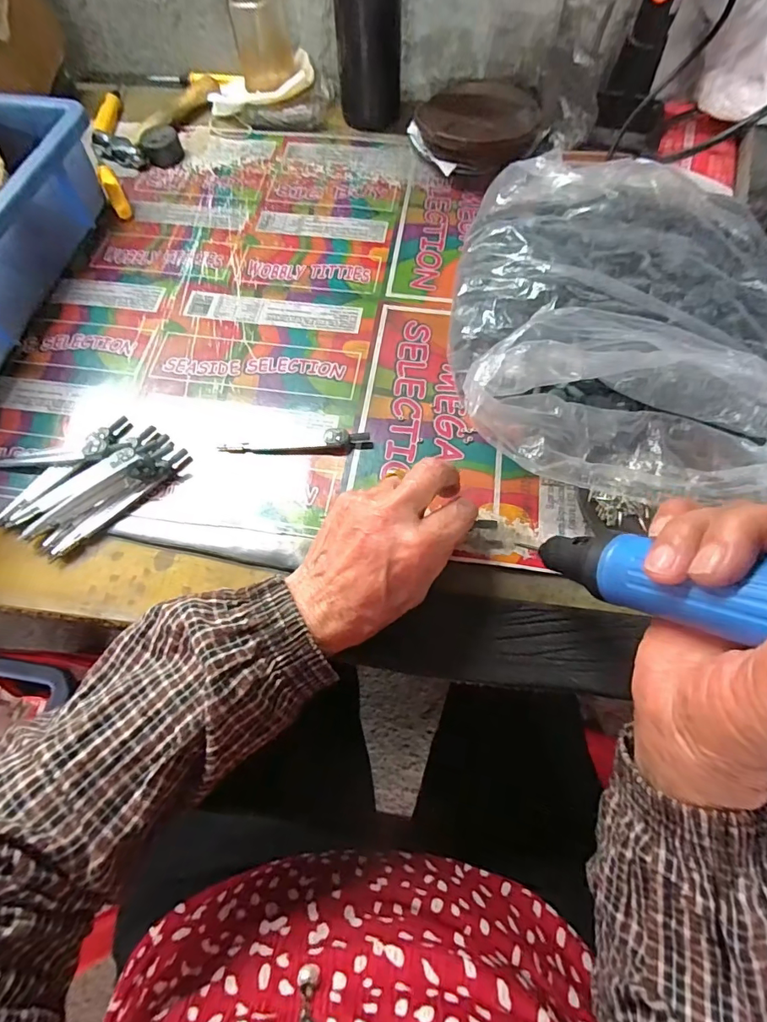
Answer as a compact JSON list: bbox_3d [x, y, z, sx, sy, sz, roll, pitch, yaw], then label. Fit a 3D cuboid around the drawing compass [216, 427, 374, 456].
[{"bbox_3d":[-0.065,-0.051,0.349,0.111,0.009,0.015,-2,65,0],"label":"drawing compass"}]

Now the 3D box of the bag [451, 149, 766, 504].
[{"bbox_3d":[0.180,-0.141,0.350,0.247,0.072,0.275,4,65,3],"label":"bag"}]

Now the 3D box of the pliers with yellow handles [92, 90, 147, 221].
[{"bbox_3d":[-0.280,-0.380,0.493,0.046,0.014,0.206,-21,66,-9],"label":"pliers with yellow handles"}]

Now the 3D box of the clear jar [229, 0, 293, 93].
[{"bbox_3d":[-0.126,-0.495,0.492,0.052,0.086,0.050,-6,65,-2],"label":"clear jar"}]

